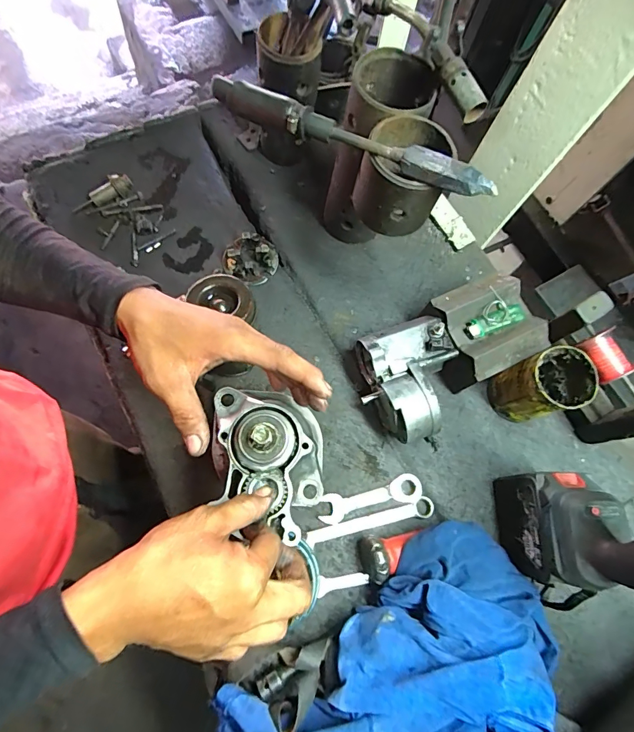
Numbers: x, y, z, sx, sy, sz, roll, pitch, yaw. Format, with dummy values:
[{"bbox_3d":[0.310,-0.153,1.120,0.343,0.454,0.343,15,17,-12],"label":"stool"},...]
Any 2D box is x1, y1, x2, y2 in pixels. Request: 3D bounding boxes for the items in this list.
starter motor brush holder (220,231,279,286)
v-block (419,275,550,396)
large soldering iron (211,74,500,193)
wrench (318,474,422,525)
[{"bbox_3d":[-0.098,-0.157,0.581,0.078,0.029,0.064,12,72,1],"label":"starter motor brush holder"},{"bbox_3d":[0.210,-0.042,0.539,0.128,0.090,0.119,-21,76,-12],"label":"v-block"},{"bbox_3d":[0.025,-0.212,0.378,0.283,0.028,0.027,26,71,3],"label":"large soldering iron"},{"bbox_3d":[0.067,0.164,0.500,0.130,0.010,0.035,-11,74,-10],"label":"wrench"}]

